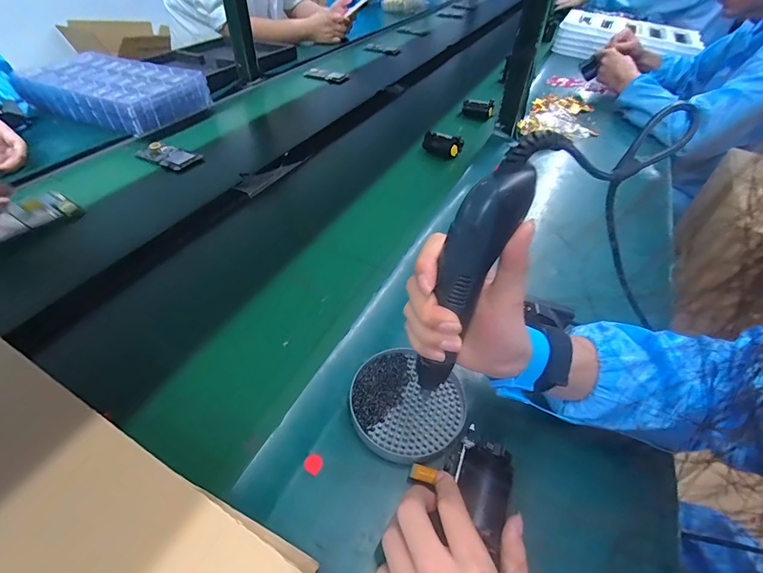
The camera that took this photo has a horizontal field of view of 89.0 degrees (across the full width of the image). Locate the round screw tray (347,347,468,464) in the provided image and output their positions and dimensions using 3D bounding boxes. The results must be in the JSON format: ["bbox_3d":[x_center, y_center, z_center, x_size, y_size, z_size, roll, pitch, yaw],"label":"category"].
[{"bbox_3d":[0.024,0.120,0.395,0.112,0.018,0.106,4,46,-4],"label":"round screw tray"}]

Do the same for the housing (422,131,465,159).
[{"bbox_3d":[0.119,-0.291,0.808,0.047,0.047,0.078,-30,54,-30],"label":"housing"}]

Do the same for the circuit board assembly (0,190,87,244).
[{"bbox_3d":[-0.528,-0.105,0.582,0.056,0.011,0.124,42,51,4],"label":"circuit board assembly"}]

